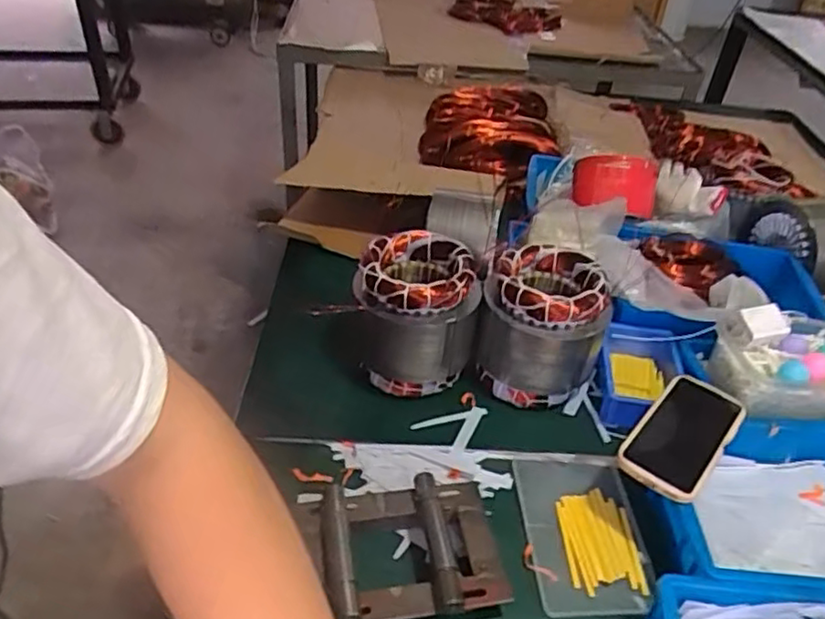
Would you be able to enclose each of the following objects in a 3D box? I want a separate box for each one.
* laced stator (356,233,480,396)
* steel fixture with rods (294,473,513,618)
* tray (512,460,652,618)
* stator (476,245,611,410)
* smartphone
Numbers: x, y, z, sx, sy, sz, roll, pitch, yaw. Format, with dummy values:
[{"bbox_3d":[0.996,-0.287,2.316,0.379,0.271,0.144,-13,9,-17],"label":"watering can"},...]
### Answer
[{"bbox_3d":[0.006,0.011,0.816,0.135,0.168,0.126,3,39,-2],"label":"laced stator"},{"bbox_3d":[-0.009,0.233,0.643,0.183,0.048,0.139,-4,40,-11],"label":"steel fixture with rods"},{"bbox_3d":[0.178,0.233,0.693,0.117,0.014,0.177,1,39,-5],"label":"tray"},{"bbox_3d":[0.158,0.024,0.818,0.146,0.164,0.128,14,40,11],"label":"stator"},{"bbox_3d":[0.284,0.129,0.691,0.083,0.016,0.174,31,45,28],"label":"smartphone"}]

